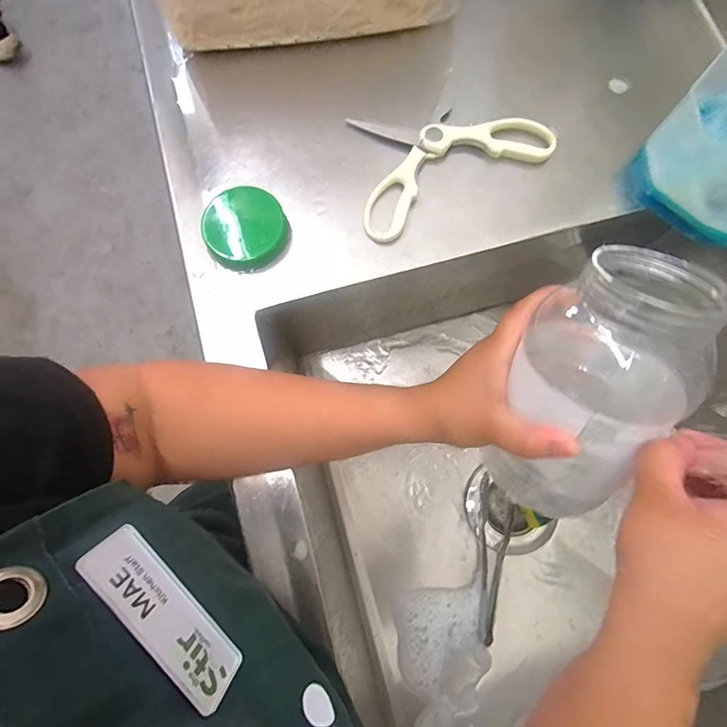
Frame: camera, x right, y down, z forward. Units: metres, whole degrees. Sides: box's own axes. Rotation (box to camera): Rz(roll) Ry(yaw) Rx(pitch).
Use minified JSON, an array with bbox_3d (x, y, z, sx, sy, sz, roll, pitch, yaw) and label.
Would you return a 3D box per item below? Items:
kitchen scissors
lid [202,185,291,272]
[{"bbox_3d":[0.067,-0.197,0.374,0.187,0.013,0.112,-29,80,-6],"label":"kitchen scissors"},{"bbox_3d":[-0.104,-0.120,0.361,0.070,0.016,0.066,0,78,0],"label":"lid"}]

